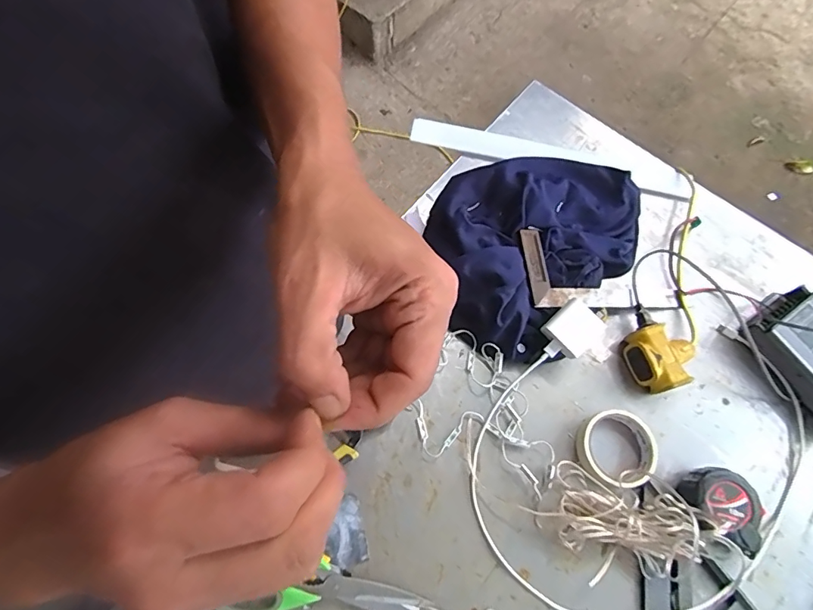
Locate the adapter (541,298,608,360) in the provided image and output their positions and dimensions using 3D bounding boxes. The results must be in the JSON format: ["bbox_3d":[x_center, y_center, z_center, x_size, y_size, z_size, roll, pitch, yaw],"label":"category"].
[{"bbox_3d":[0.210,0.030,0.593,0.062,0.021,0.056,-39,75,-14],"label":"adapter"}]

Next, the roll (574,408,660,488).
[{"bbox_3d":[0.256,0.175,0.572,0.099,0.027,0.089,-37,75,-19],"label":"roll"}]

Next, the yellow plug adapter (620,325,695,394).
[{"bbox_3d":[0.335,0.069,0.619,0.081,0.051,0.083,-15,69,-14],"label":"yellow plug adapter"}]

